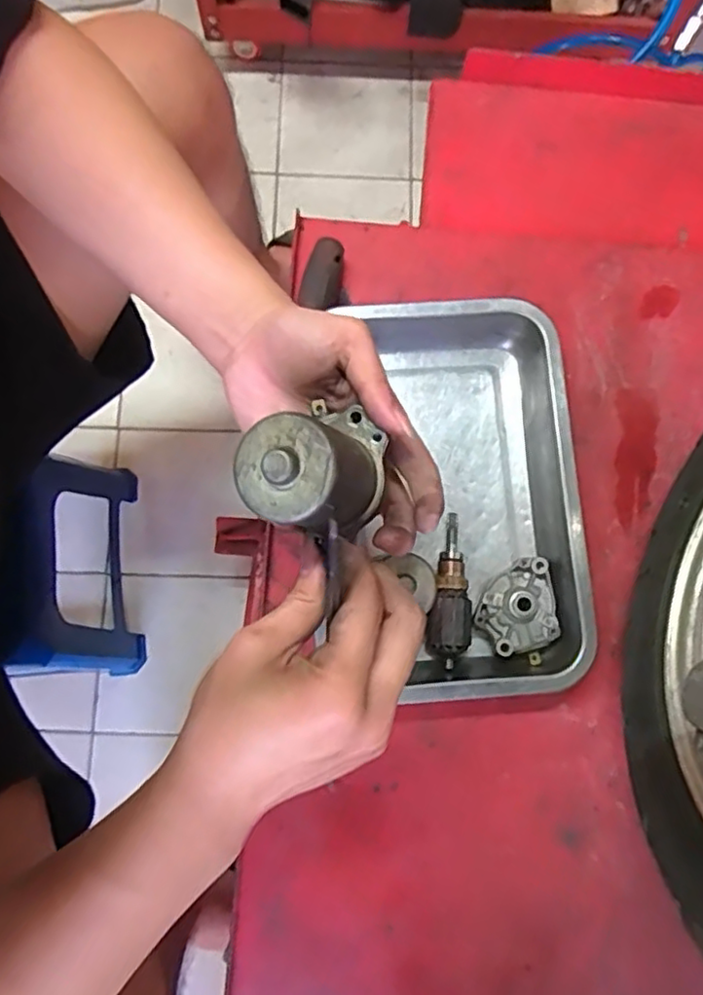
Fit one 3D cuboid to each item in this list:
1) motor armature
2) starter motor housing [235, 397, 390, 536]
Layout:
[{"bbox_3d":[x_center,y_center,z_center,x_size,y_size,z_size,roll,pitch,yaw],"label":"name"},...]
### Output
[{"bbox_3d":[0.079,0.073,0.517,0.033,0.030,0.115,7,79,0],"label":"motor armature"},{"bbox_3d":[-0.015,-0.013,0.310,0.046,0.080,0.054,-25,80,22],"label":"starter motor housing"}]

